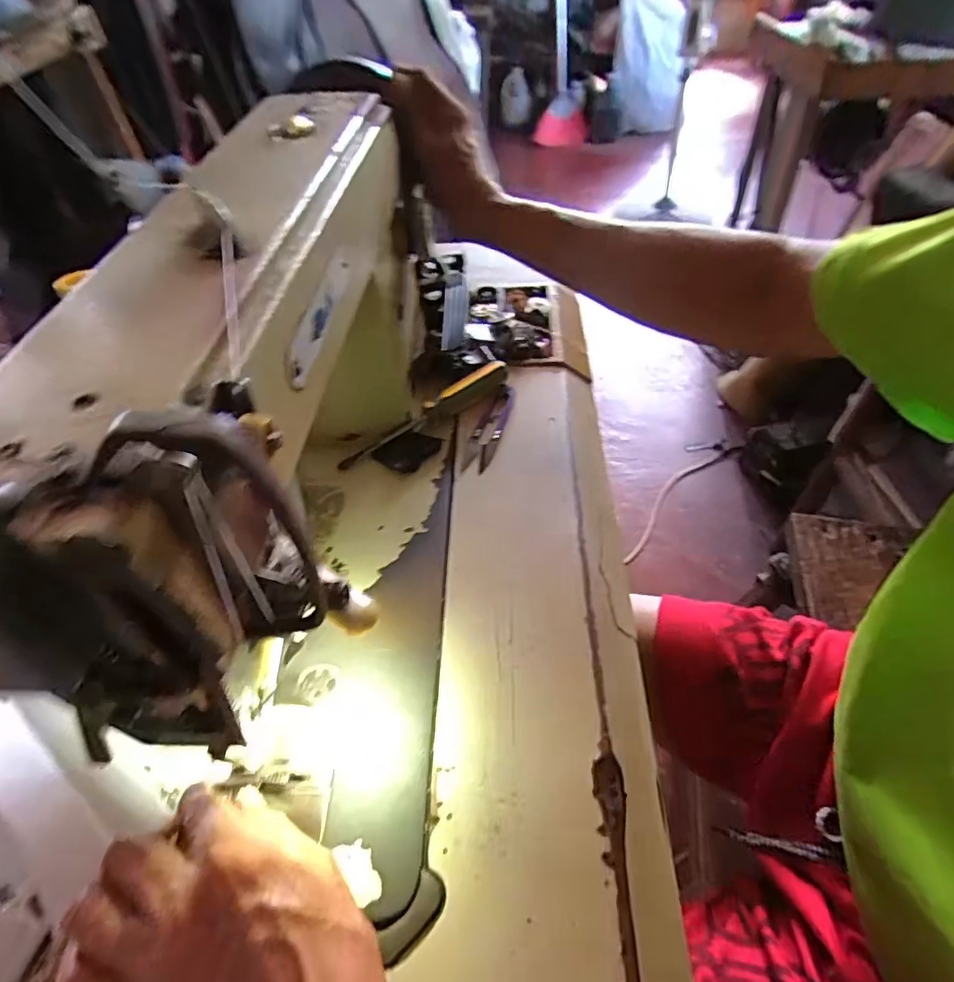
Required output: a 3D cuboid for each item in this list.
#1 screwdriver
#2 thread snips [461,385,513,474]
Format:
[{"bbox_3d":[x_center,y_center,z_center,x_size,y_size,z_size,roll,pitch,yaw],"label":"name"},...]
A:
[{"bbox_3d":[-0.042,-0.067,0.471,0.165,0.021,0.025,-31,55,-22],"label":"screwdriver"},{"bbox_3d":[0.010,-0.055,0.467,0.024,0.005,0.097,10,50,11],"label":"thread snips"}]

